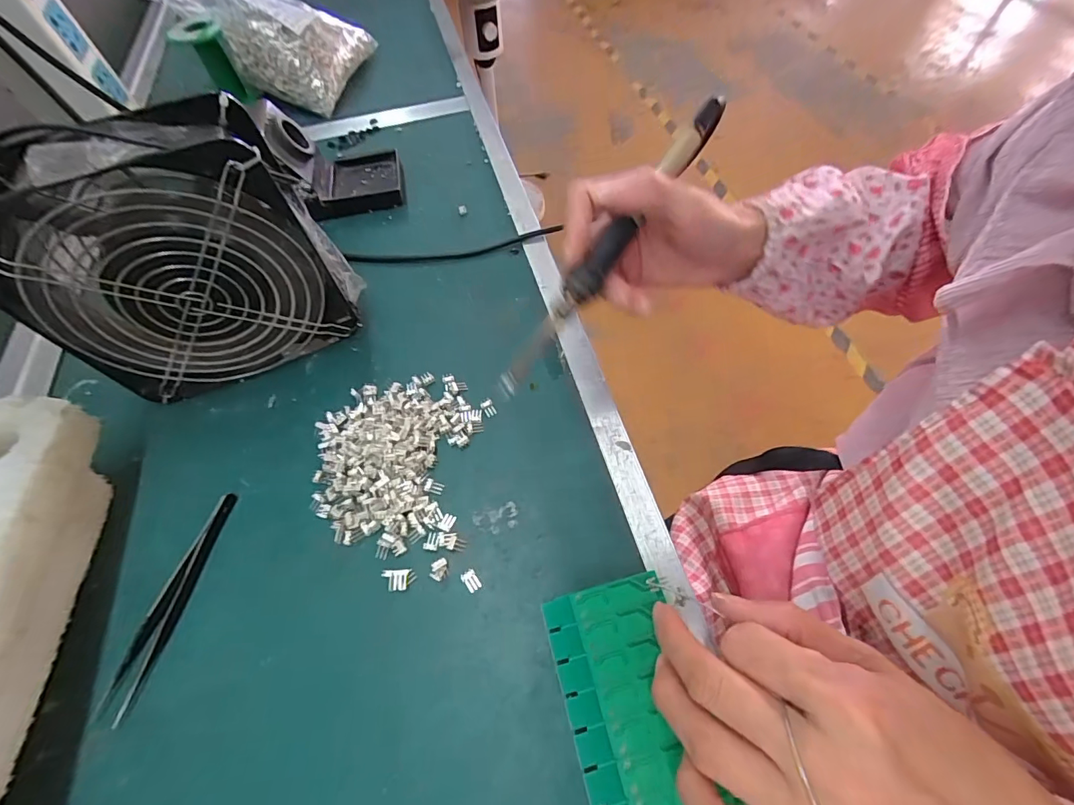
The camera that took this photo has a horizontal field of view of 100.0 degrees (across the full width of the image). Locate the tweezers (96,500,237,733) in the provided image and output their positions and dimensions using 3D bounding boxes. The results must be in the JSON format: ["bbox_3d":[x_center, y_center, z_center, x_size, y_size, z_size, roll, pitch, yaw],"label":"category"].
[{"bbox_3d":[-0.200,0.106,0.249,0.014,0.008,0.114,9,61,9],"label":"tweezers"}]

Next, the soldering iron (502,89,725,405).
[{"bbox_3d":[0.044,-0.091,0.251,0.013,0.017,0.211,35,85,21],"label":"soldering iron"}]

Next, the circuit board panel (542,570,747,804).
[{"bbox_3d":[0.049,0.154,0.201,0.060,0.004,0.138,-14,60,-4],"label":"circuit board panel"}]

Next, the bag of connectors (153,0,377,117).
[{"bbox_3d":[-0.300,-0.416,0.490,0.173,0.128,0.139,7,61,7],"label":"bag of connectors"}]

